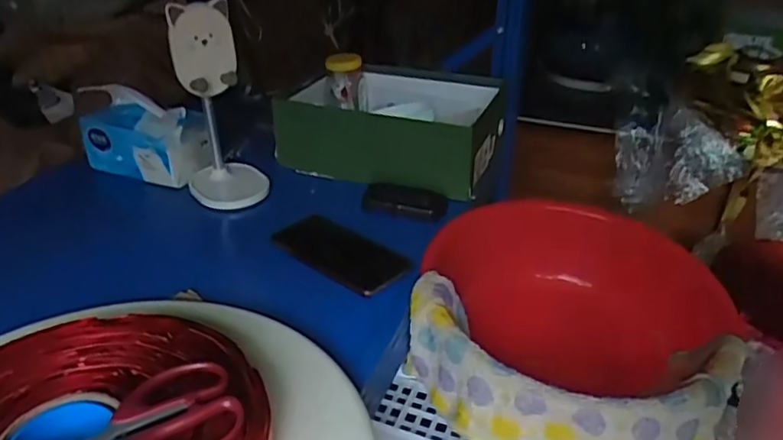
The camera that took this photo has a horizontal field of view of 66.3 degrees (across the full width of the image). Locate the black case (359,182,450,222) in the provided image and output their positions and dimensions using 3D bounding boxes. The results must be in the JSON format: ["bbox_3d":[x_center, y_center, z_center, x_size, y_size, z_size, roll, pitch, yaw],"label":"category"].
[{"bbox_3d":[0.016,-0.025,0.792,0.112,0.035,0.035,11,33,16],"label":"black case"}]

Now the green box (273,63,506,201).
[{"bbox_3d":[-0.003,-0.146,0.917,0.325,0.112,0.228,13,33,19],"label":"green box"}]

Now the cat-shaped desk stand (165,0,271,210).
[{"bbox_3d":[-0.225,-0.148,0.777,0.099,0.245,0.107,-9,33,-15],"label":"cat-shaped desk stand"}]

